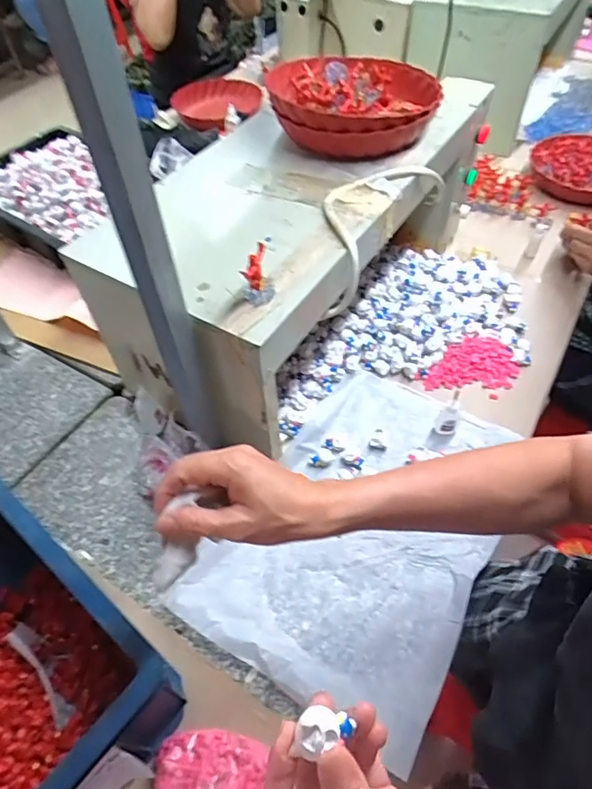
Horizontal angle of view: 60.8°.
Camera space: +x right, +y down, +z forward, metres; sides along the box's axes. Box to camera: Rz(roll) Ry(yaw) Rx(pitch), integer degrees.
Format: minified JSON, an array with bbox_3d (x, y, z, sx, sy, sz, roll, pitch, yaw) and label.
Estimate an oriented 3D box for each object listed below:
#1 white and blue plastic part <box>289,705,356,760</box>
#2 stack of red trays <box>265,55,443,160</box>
[{"bbox_3d":[0.014,0.170,0.255,0.027,0.017,0.021,10,54,9],"label":"white and blue plastic part"},{"bbox_3d":[0.079,-0.423,0.738,0.234,0.065,0.234,19,56,15],"label":"stack of red trays"}]

